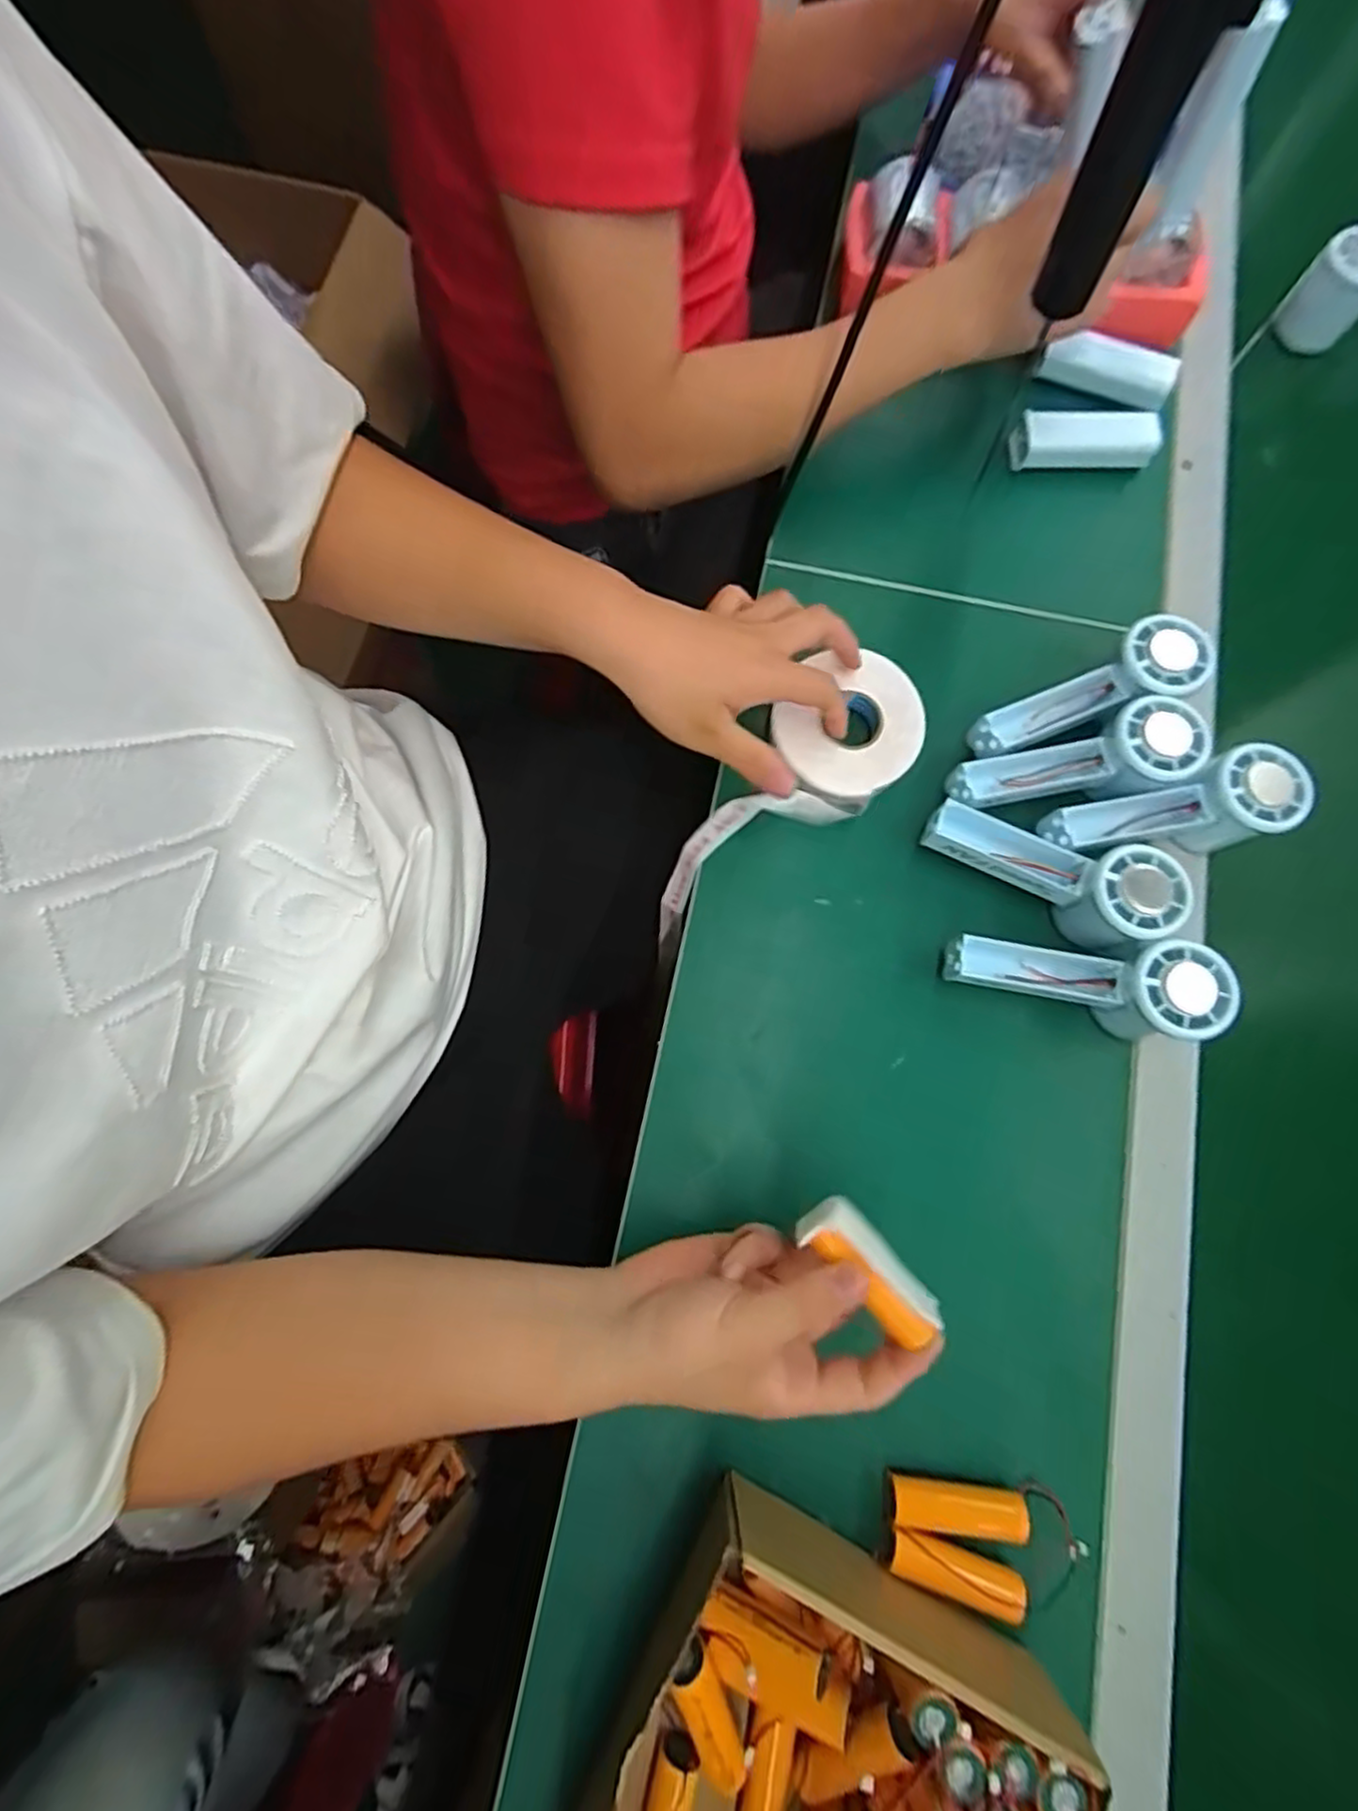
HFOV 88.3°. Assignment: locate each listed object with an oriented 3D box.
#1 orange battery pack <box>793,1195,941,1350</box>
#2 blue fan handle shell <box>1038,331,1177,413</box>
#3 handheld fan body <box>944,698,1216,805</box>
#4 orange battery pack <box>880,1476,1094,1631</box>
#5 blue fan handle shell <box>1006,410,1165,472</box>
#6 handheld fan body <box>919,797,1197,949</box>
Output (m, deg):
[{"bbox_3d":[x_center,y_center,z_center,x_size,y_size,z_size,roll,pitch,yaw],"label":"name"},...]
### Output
[{"bbox_3d":[0.091,0.172,0.324,0.027,0.019,0.075,-42,84,-10],"label":"orange battery pack"},{"bbox_3d":[0.345,-0.430,0.559,0.102,0.026,0.032,17,77,3],"label":"blue fan handle shell"},{"bbox_3d":[0.259,-0.093,0.456,0.160,0.033,0.054,-10,77,11],"label":"handheld fan body"},{"bbox_3d":[0.160,0.339,0.370,0.097,0.025,0.048,2,77,-1],"label":"orange battery pack"},{"bbox_3d":[0.318,-0.362,0.544,0.110,0.023,0.038,-1,77,-2],"label":"blue fan handle shell"},{"bbox_3d":[0.231,-0.019,0.438,0.149,0.046,0.054,20,77,3],"label":"handheld fan body"}]

